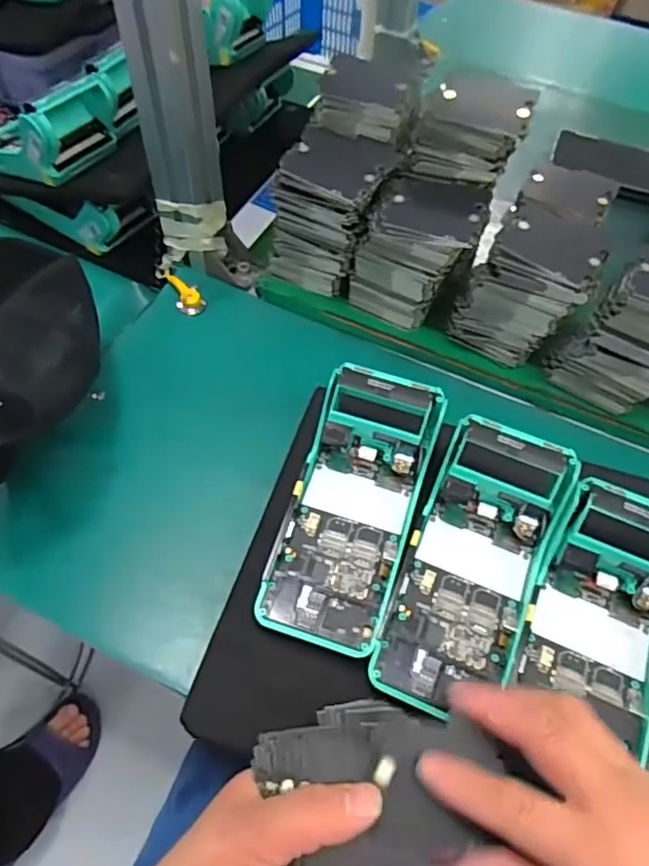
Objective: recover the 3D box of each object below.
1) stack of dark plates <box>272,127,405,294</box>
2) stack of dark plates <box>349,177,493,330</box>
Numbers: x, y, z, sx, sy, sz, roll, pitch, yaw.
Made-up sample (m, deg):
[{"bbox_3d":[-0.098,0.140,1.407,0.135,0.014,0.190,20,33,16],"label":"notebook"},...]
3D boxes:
[{"bbox_3d":[0.003,-0.170,0.455,0.090,0.118,0.076,31,60,17],"label":"stack of dark plates"},{"bbox_3d":[0.066,-0.133,0.443,0.088,0.109,0.064,17,57,9],"label":"stack of dark plates"}]

